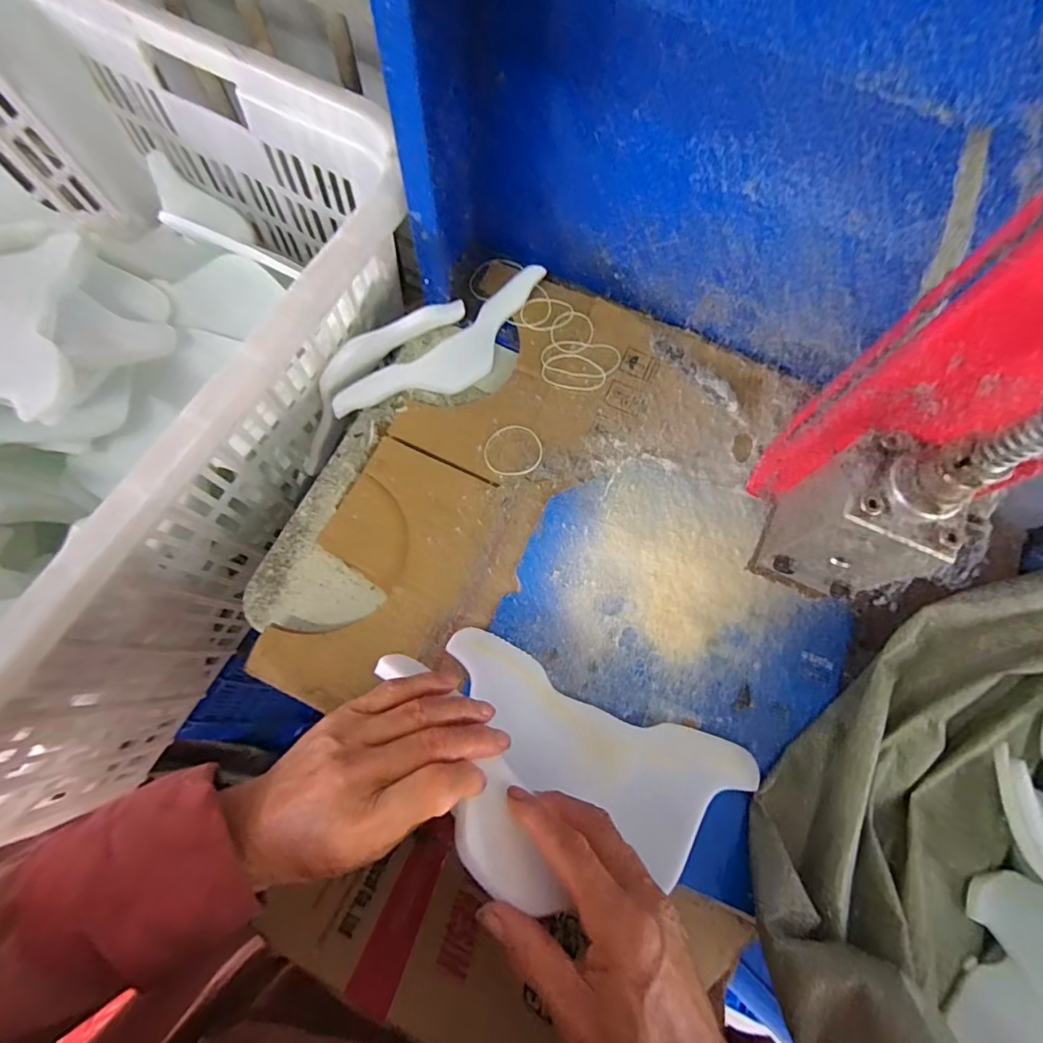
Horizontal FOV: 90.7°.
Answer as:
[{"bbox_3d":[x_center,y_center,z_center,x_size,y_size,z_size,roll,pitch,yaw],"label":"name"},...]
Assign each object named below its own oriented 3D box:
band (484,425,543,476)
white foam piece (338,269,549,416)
[{"bbox_3d":[-0.008,-0.071,0.504,0.056,0.004,0.054,1,73,-2],"label":"band"},{"bbox_3d":[-0.070,-0.168,0.532,0.250,0.016,0.062,-36,103,-7],"label":"white foam piece"}]

